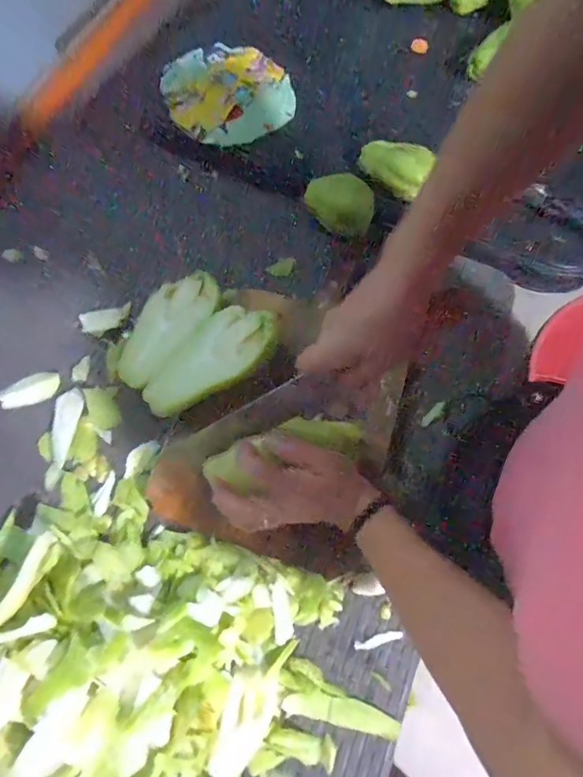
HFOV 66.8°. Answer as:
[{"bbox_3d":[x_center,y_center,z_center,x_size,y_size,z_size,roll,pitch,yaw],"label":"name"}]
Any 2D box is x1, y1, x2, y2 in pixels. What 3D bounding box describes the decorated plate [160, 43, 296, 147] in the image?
[{"bbox_3d":[-0.095,-0.461,0.690,0.193,0.037,0.195,0,68,0],"label":"decorated plate"}]

